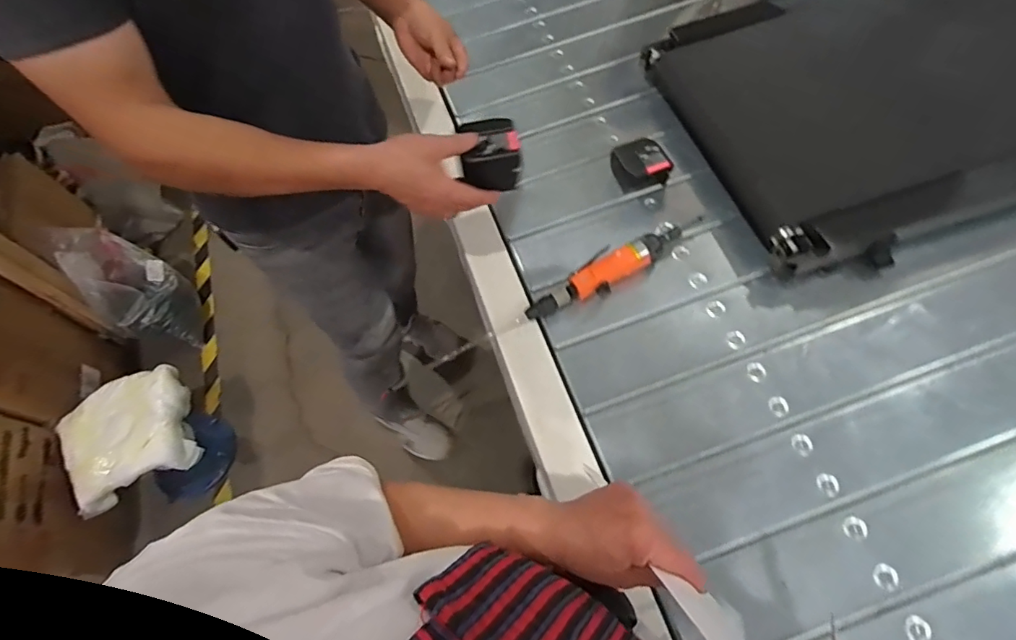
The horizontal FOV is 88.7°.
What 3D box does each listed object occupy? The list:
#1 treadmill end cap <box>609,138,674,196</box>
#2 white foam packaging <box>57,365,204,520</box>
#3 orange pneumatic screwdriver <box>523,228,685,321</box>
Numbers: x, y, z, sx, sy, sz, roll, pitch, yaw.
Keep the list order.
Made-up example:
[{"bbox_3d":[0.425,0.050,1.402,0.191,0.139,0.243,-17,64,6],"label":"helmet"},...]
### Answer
[{"bbox_3d":[0.204,-0.235,0.797,0.072,0.060,0.070,-17,61,-4],"label":"treadmill end cap"},{"bbox_3d":[-0.849,0.254,1.179,0.280,0.088,0.292,-42,66,-13],"label":"white foam packaging"},{"bbox_3d":[0.136,-0.067,0.728,0.250,0.040,0.050,-29,63,-10],"label":"orange pneumatic screwdriver"}]

